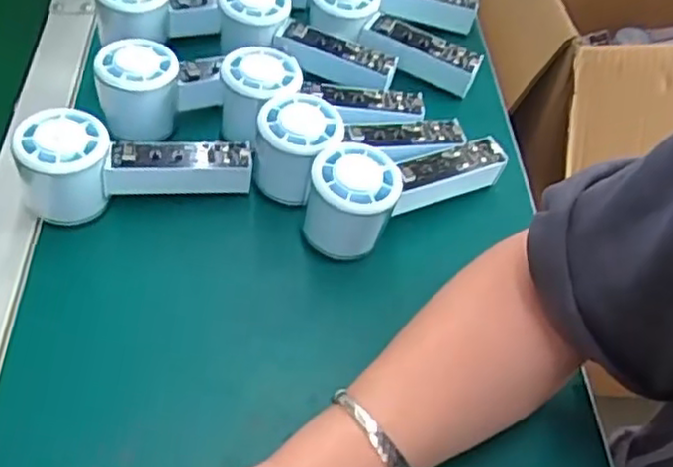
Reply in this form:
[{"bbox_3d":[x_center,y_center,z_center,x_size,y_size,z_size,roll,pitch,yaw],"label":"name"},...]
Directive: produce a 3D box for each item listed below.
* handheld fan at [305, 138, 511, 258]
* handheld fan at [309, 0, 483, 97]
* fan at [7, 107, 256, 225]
[{"bbox_3d":[0.048,-0.039,0.478,0.158,0.054,0.062,-26,59,-24],"label":"handheld fan"},{"bbox_3d":[0.049,-0.170,0.583,0.150,0.033,0.061,29,53,-4],"label":"handheld fan"},{"bbox_3d":[-0.138,-0.049,0.479,0.147,0.070,0.054,-12,54,-15],"label":"fan"}]

